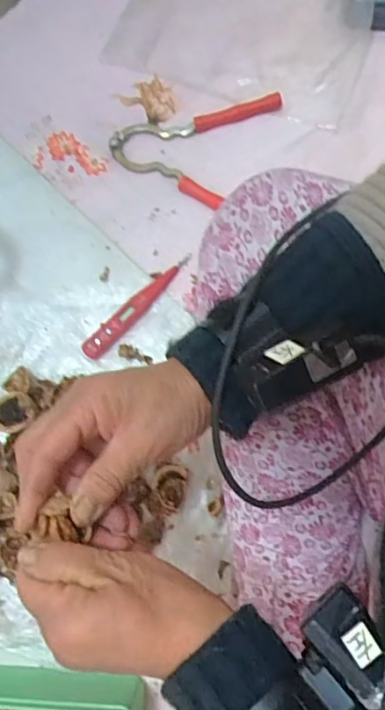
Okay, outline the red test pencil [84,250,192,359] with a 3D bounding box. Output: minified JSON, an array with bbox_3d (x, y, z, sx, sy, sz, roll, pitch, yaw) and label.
[{"bbox_3d":[-0.051,-0.047,0.517,0.019,0.013,0.129,41,80,11],"label":"red test pencil"}]

